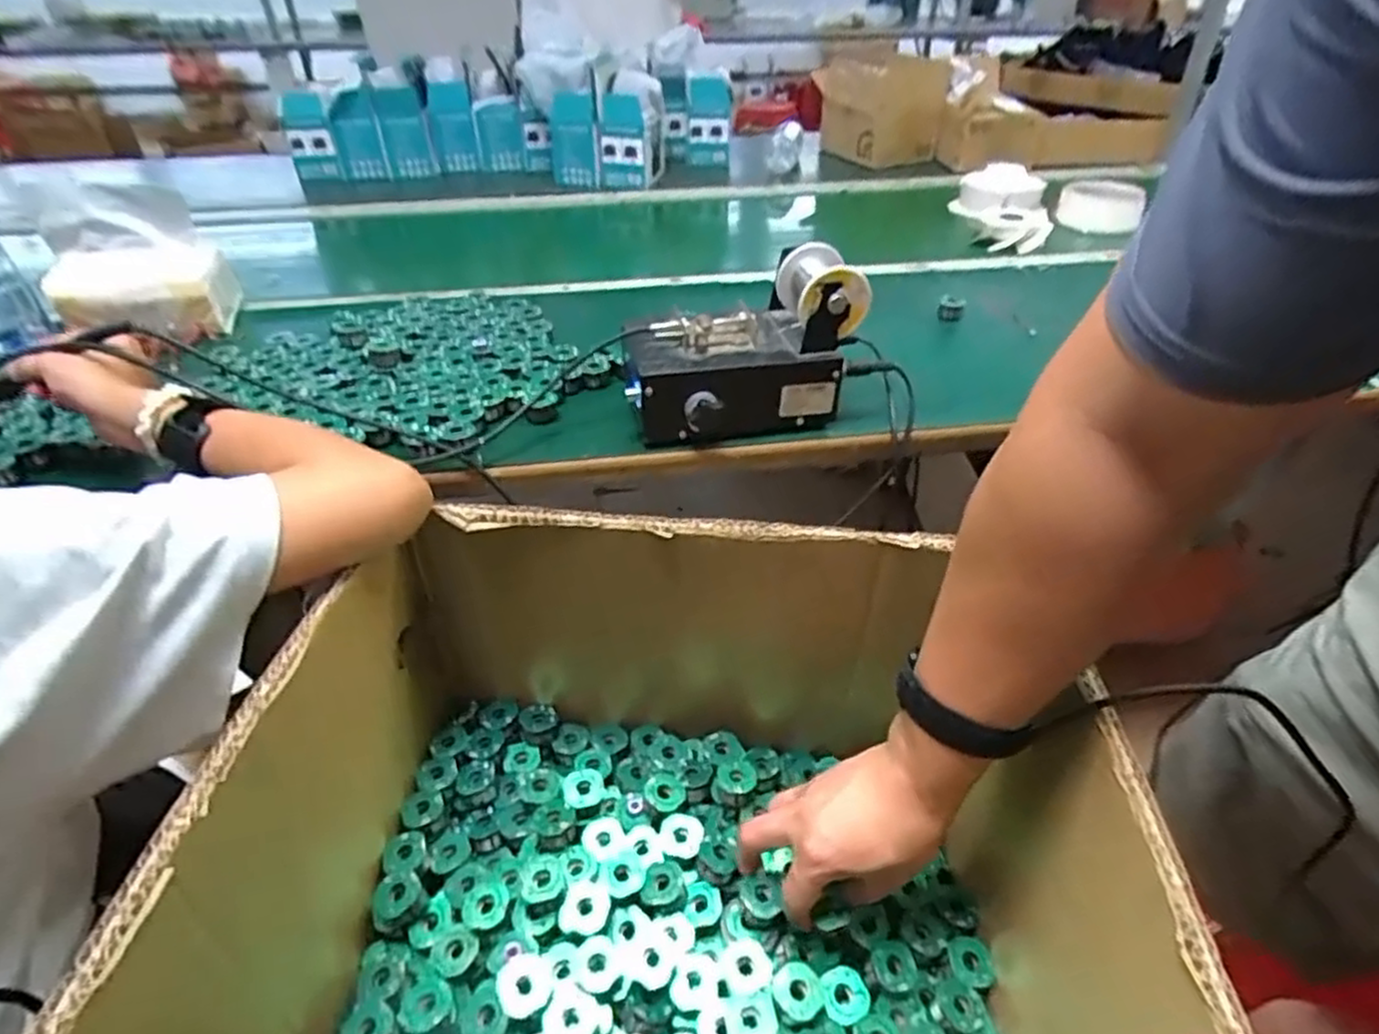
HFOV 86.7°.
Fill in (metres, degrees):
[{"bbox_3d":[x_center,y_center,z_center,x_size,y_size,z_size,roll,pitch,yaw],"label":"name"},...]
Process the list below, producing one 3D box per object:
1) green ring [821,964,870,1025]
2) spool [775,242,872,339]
[{"bbox_3d":[0.102,0.310,0.475,0.030,0.008,0.031,0,38,0],"label":"green ring"},{"bbox_3d":[0.115,-0.203,0.645,0.064,0.055,0.071,-11,39,-13],"label":"spool"}]

